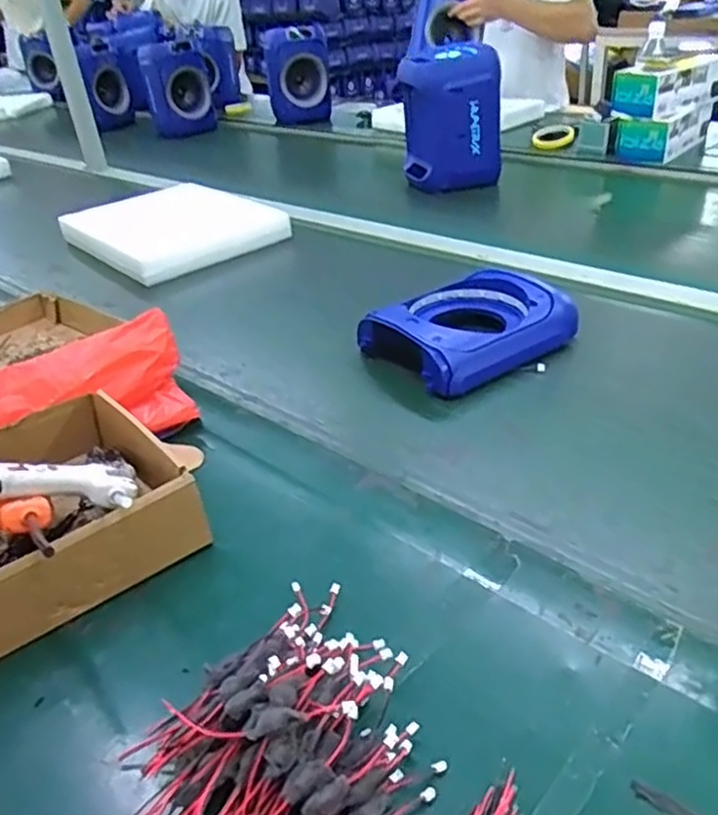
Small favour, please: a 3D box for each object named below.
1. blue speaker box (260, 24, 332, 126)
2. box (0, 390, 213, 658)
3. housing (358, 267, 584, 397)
[{"bbox_3d":[-0.147,-0.799,1.692,0.150,0.212,0.098,-11,37,-2],"label":"blue speaker box"},{"bbox_3d":[-0.261,0.082,0.582,0.238,0.088,0.188,-27,38,-33],"label":"box"},{"bbox_3d":[0.140,-0.094,0.844,0.229,0.075,0.162,-28,40,-22],"label":"housing"}]

